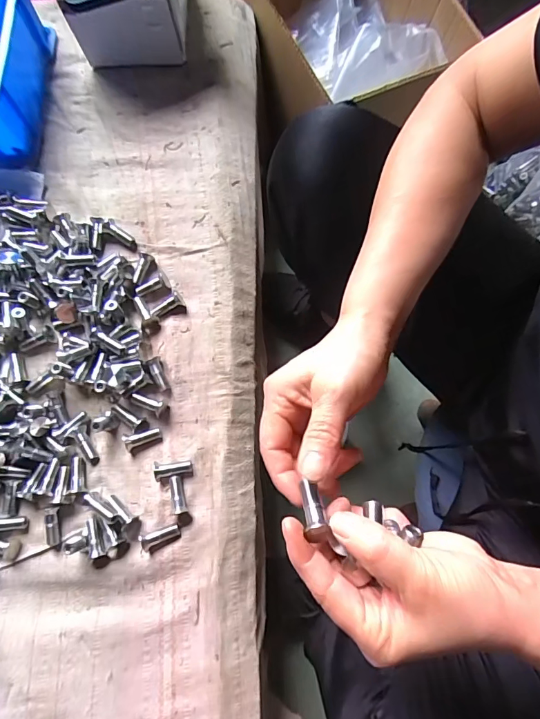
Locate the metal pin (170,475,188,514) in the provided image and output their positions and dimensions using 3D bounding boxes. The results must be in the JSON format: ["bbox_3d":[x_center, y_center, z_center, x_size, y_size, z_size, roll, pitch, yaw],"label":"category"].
[{"bbox_3d":[-0.087,0.127,0.393,0.012,0.013,0.033,-12,78,-2],"label":"metal pin"}]

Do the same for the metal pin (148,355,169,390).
[{"bbox_3d":[-0.112,0.014,0.423,0.012,0.013,0.034,-22,92,-4],"label":"metal pin"}]

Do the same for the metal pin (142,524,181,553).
[{"bbox_3d":[-0.101,0.164,0.387,0.035,0.009,0.013,-21,78,-4],"label":"metal pin"}]

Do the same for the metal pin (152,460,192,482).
[{"bbox_3d":[-0.092,0.106,0.399,0.035,0.011,0.017,-5,77,0],"label":"metal pin"}]

